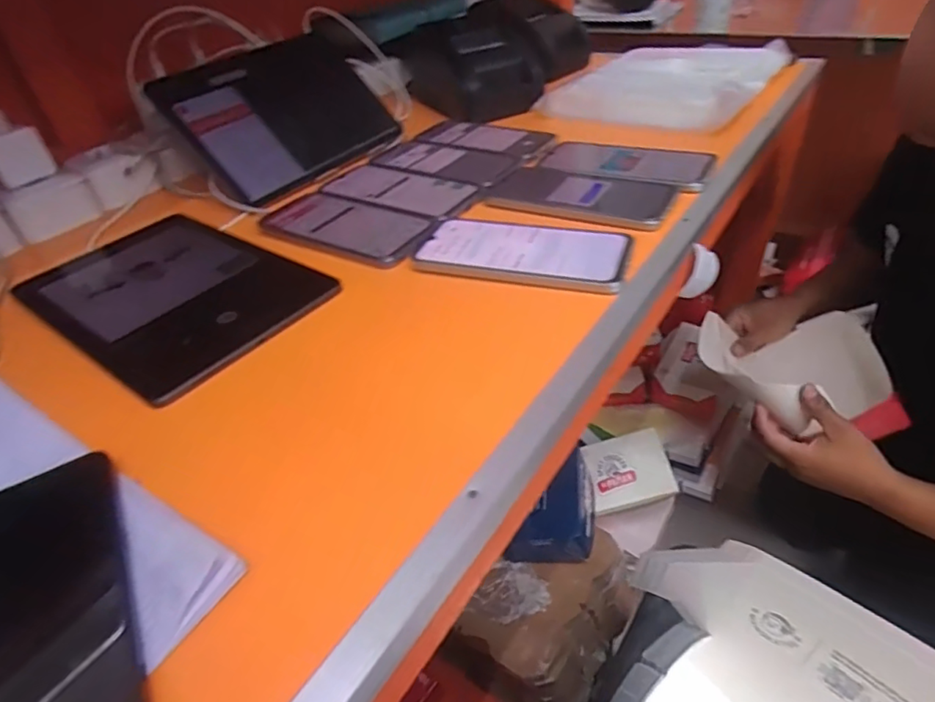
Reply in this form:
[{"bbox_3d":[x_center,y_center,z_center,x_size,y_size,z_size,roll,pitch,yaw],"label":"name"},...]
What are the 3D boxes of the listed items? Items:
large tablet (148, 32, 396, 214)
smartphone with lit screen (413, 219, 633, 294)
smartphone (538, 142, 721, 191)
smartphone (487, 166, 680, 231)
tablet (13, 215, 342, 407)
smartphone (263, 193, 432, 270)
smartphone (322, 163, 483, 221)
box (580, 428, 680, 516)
[{"bbox_3d":[-0.203,-0.276,0.640,0.174,0.017,0.258,44,50,-7],"label":"large tablet"},{"bbox_3d":[0.043,-0.082,0.445,0.165,0.005,0.080,8,41,18],"label":"smartphone with lit screen"},{"bbox_3d":[0.163,-0.196,0.571,0.171,0.005,0.085,21,46,30],"label":"smartphone"},{"bbox_3d":[0.105,-0.148,0.520,0.169,0.006,0.094,18,45,28],"label":"smartphone"},{"bbox_3d":[-0.251,-0.053,0.459,0.264,0.013,0.158,23,49,31],"label":"tablet"},{"bbox_3d":[-0.117,-0.117,0.516,0.177,0.008,0.090,19,45,28],"label":"smartphone"},{"bbox_3d":[-0.070,-0.166,0.565,0.168,0.004,0.083,19,45,28],"label":"smartphone"},{"bbox_3d":[0.264,0.196,0.905,0.134,0.020,0.114,-13,71,-2],"label":"box"}]

